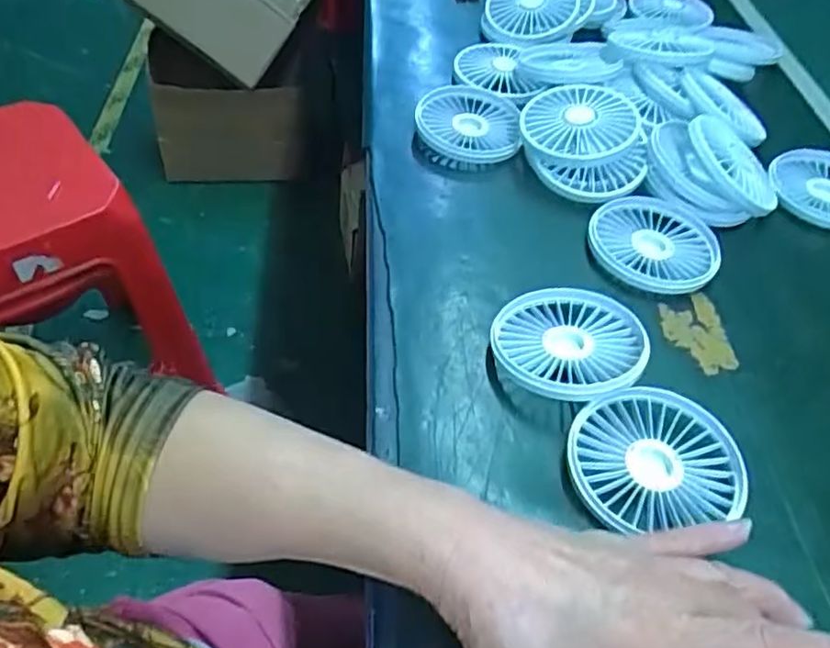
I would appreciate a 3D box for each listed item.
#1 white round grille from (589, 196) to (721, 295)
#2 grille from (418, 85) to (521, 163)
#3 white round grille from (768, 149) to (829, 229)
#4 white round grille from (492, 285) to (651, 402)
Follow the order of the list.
[{"bbox_3d":[0.169,-0.058,0.474,0.086,0.015,0.092,3,49,-3],"label":"white round grille"},{"bbox_3d":[0.044,-0.171,0.562,0.084,0.023,0.089,7,50,-1],"label":"grille"},{"bbox_3d":[0.333,-0.111,0.535,0.088,0.017,0.091,3,49,-3],"label":"white round grille"},{"bbox_3d":[0.092,0.012,0.398,0.088,0.018,0.088,-3,39,2],"label":"white round grille"}]

